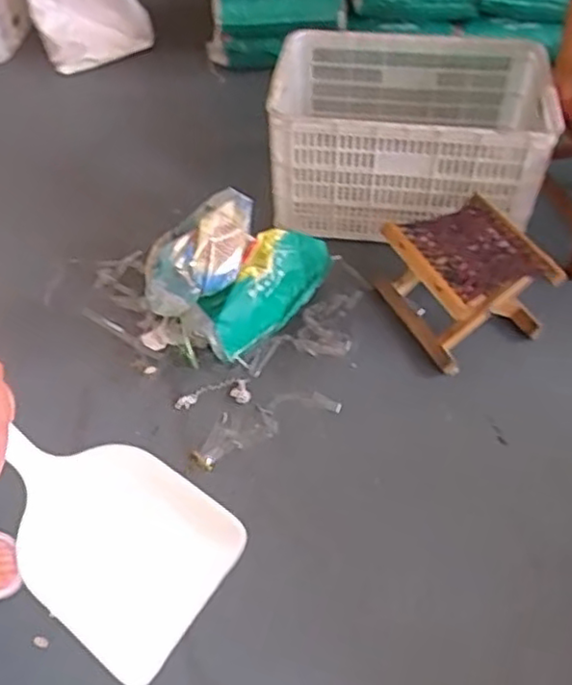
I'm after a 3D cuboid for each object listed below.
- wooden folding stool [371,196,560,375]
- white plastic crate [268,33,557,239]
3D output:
[{"bbox_3d":[0.373,-0.135,1.428,0.266,0.185,0.283,-21,51,-16],"label":"wooden folding stool"},{"bbox_3d":[0.296,-0.521,1.672,0.632,0.297,0.464,6,49,8],"label":"white plastic crate"}]

